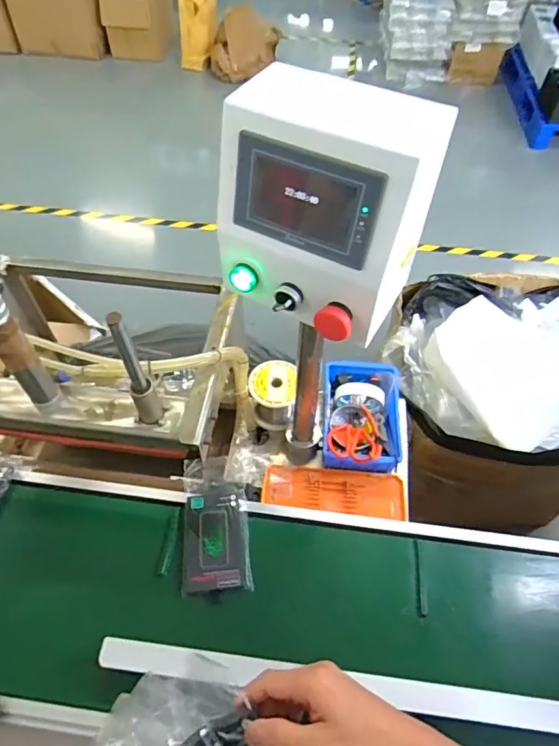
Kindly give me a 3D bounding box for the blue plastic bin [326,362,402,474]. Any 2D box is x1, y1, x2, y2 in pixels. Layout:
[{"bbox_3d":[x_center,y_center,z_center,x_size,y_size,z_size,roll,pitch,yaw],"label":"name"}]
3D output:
[{"bbox_3d":[0.151,0.071,0.884,0.141,0.081,0.226,3,54,1],"label":"blue plastic bin"}]

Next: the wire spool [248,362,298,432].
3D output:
[{"bbox_3d":[-0.012,0.044,0.903,0.088,0.099,0.089,6,54,4],"label":"wire spool"}]

